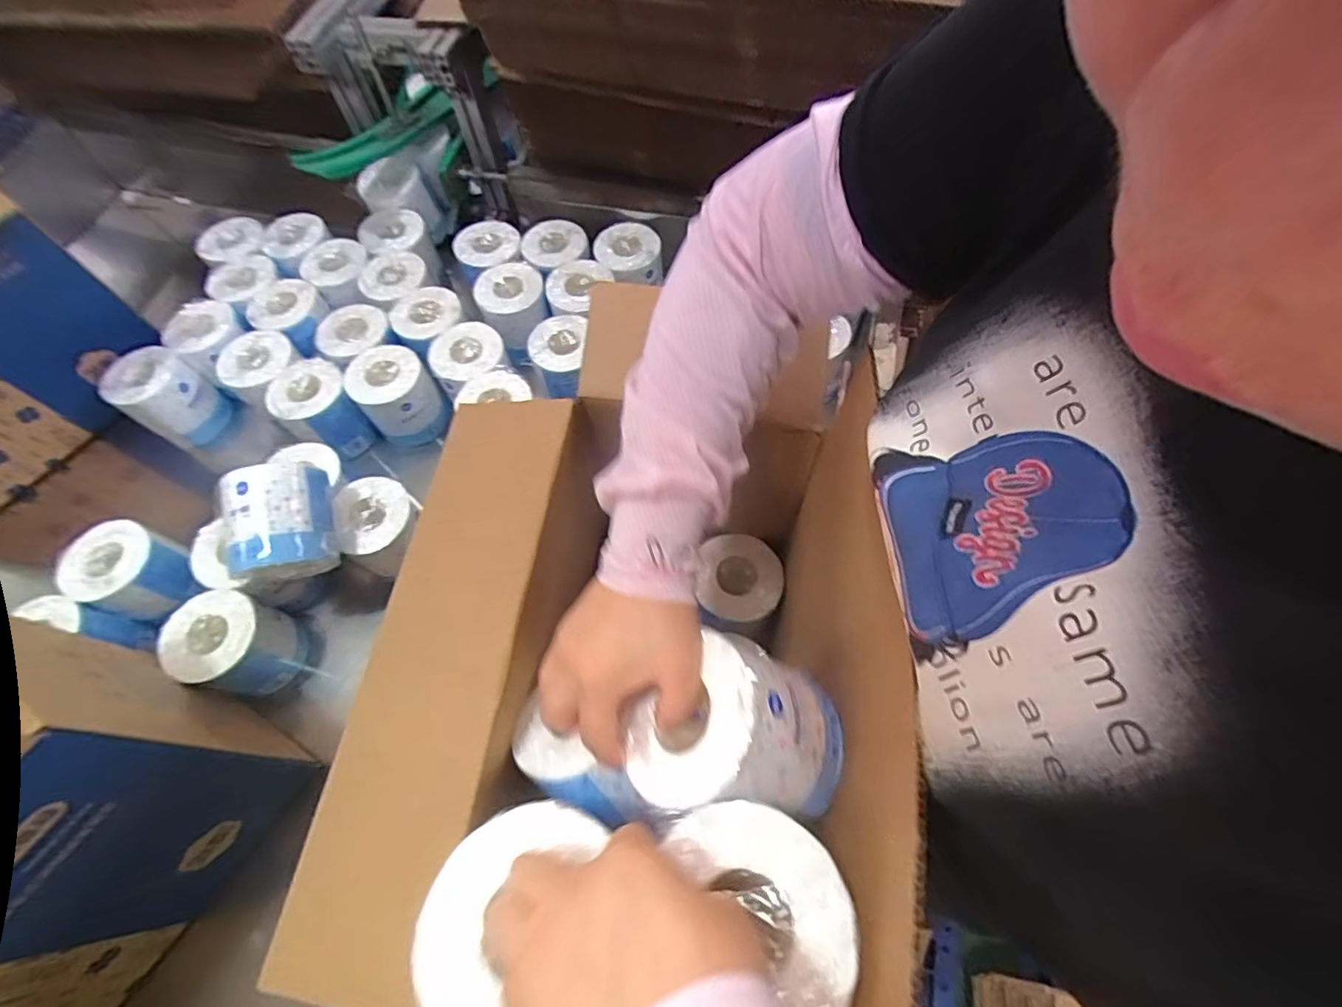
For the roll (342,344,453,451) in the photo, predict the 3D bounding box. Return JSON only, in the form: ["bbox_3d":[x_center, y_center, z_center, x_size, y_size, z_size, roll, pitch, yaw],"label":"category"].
[{"bbox_3d":[-0.387,-0.150,0.848,0.098,0.119,0.099,-1,62,2],"label":"roll"}]

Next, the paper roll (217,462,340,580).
[{"bbox_3d":[-0.421,0.023,0.637,0.099,0.082,0.115,-11,79,-18],"label":"paper roll"}]

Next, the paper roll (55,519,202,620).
[{"bbox_3d":[-0.645,0.083,0.708,0.097,0.086,0.094,-1,62,2],"label":"paper roll"}]

